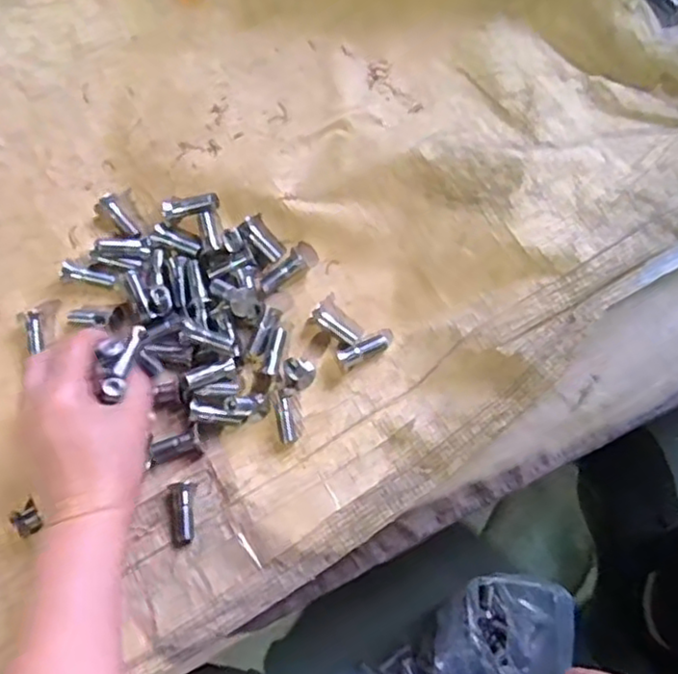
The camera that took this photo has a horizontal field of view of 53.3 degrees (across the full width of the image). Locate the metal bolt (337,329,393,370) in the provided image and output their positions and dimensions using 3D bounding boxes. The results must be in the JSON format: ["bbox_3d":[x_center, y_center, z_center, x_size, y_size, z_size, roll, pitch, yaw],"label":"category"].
[{"bbox_3d":[0.017,0.007,0.443,0.040,0.013,0.014,-27,74,-20],"label":"metal bolt"}]

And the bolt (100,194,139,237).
[{"bbox_3d":[-0.157,-0.087,0.484,0.010,0.009,0.039,-36,76,-8],"label":"bolt"}]

